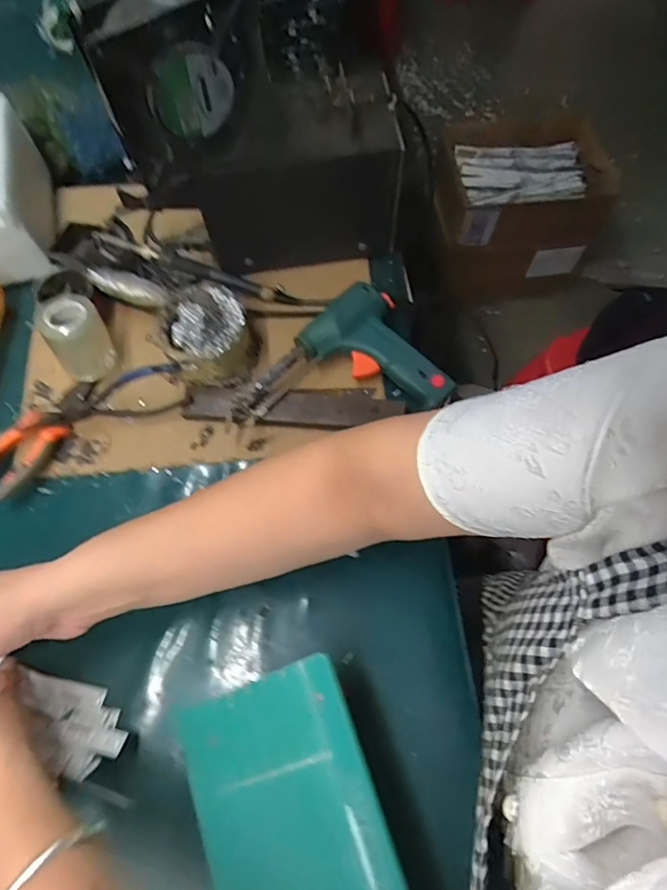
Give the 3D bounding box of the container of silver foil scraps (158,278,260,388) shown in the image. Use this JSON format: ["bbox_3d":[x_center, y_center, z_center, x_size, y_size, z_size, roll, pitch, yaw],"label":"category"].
[{"bbox_3d":[-0.117,-0.109,0.499,0.082,0.065,0.089,0,67,1],"label":"container of silver foil scraps"}]

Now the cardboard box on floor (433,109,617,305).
[{"bbox_3d":[0.423,-0.533,1.252,0.389,0.297,0.267,1,67,2],"label":"cardboard box on floor"}]

